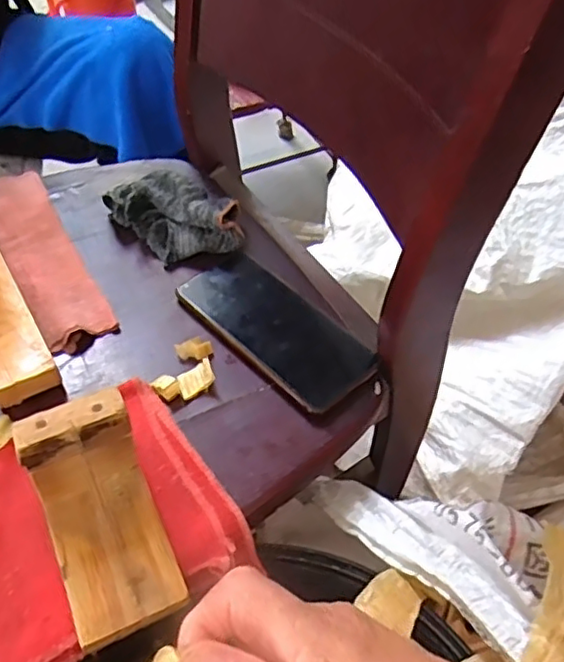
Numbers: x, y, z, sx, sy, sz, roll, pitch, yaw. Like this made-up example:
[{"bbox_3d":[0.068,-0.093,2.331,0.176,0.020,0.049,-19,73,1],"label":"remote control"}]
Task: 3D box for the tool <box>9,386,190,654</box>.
[{"bbox_3d":[-0.100,0.104,0.346,0.060,0.081,0.107,-19,54,-18],"label":"tool"}]

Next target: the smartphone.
[{"bbox_3d":[-0.006,-0.004,0.494,0.075,0.010,0.164,-36,60,-28],"label":"smartphone"}]

